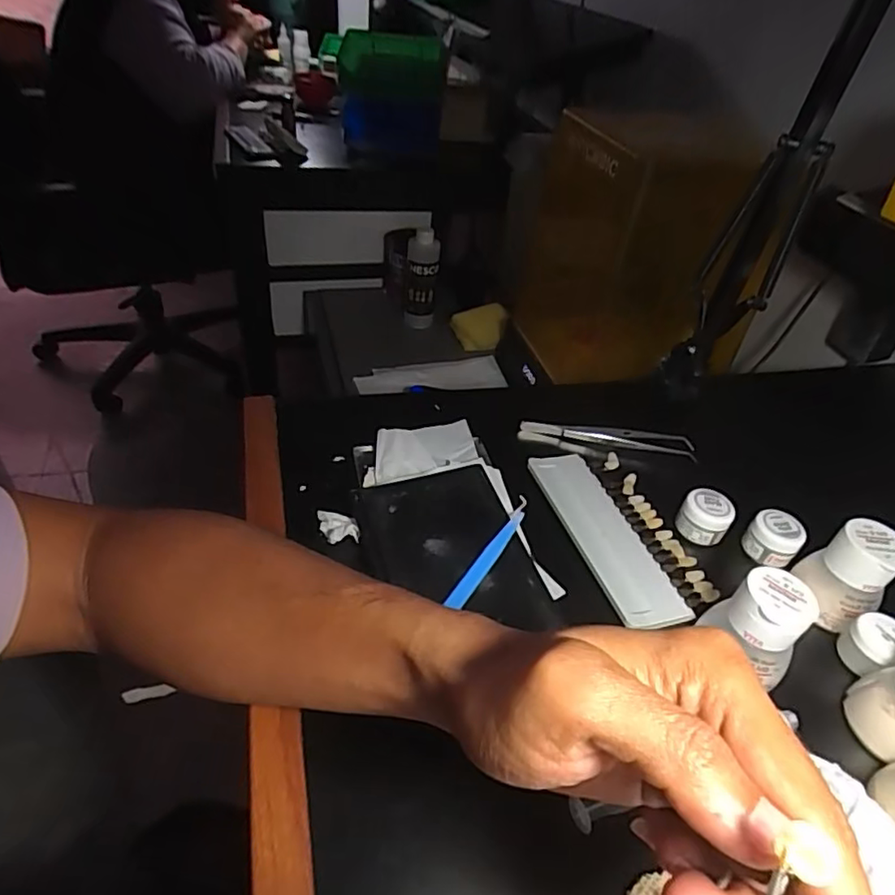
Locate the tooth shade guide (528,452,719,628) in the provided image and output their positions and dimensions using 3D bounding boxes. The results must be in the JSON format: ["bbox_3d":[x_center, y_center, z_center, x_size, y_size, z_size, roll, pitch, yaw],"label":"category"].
[{"bbox_3d":[0.119,0.056,0.420,0.073,0.011,0.148,-9,44,-19],"label":"tooth shade guide"}]

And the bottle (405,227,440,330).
[{"bbox_3d":[-0.044,-0.277,0.983,0.055,0.157,0.046,3,41,-5],"label":"bottle"}]

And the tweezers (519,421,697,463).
[{"bbox_3d":[0.135,-0.006,0.501,0.146,0.019,0.012,9,41,1],"label":"tweezers"}]

